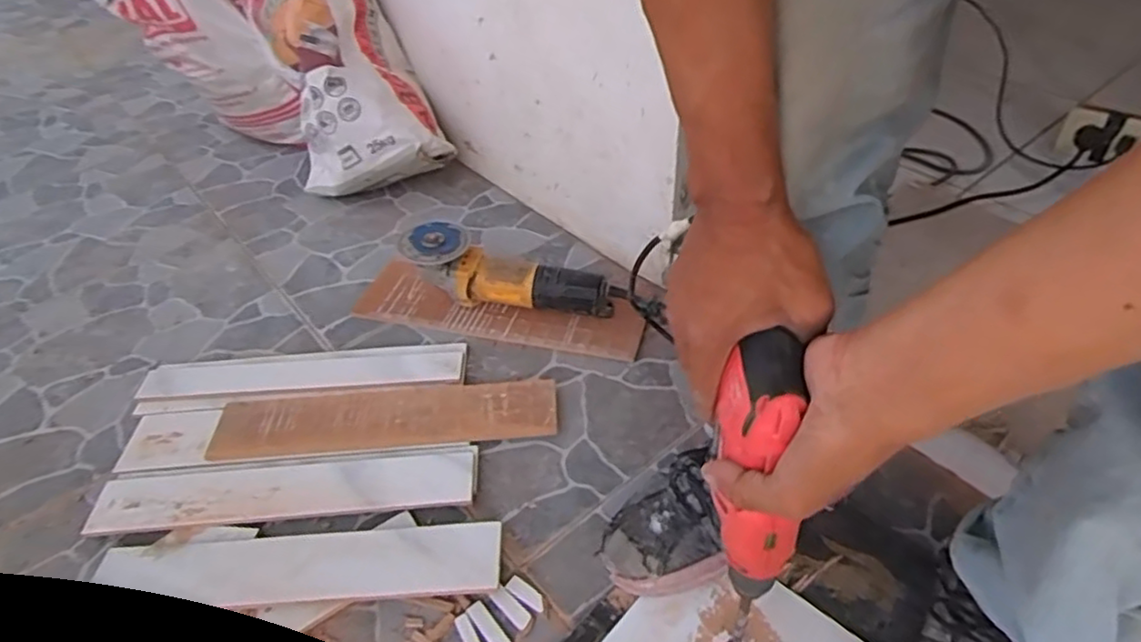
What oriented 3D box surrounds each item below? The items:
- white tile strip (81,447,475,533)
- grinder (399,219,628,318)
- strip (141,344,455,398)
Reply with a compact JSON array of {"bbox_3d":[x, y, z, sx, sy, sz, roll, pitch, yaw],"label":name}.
[{"bbox_3d":[-0.304,0.174,0.712,0.397,0.005,0.069,-4,43,1],"label":"white tile strip"},{"bbox_3d":[-0.078,-0.057,0.897,0.299,0.080,0.078,17,46,4],"label":"grinder"},{"bbox_3d":[-0.334,0.064,0.850,0.400,0.014,0.074,-4,43,2],"label":"strip"}]

